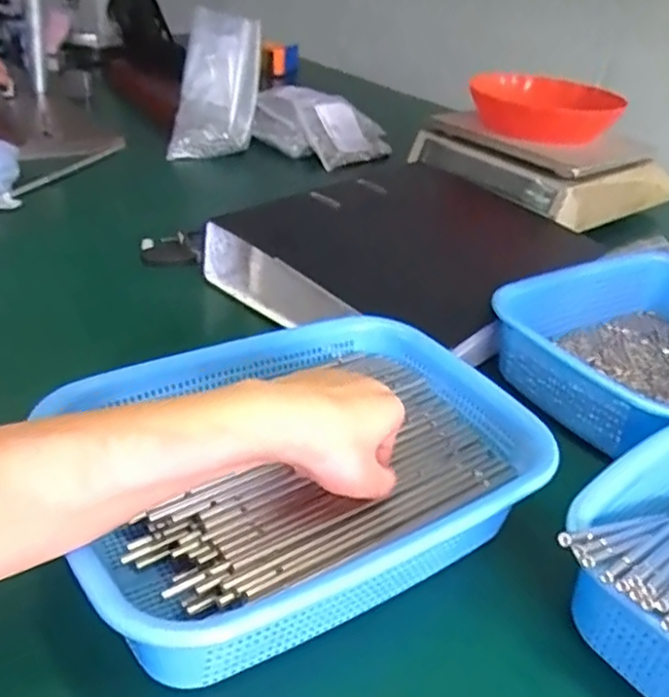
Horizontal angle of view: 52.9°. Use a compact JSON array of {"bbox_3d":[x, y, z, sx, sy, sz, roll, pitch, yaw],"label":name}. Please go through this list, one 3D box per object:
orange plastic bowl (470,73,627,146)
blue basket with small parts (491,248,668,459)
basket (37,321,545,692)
[{"bbox_3d":[0.294,-0.337,0.947,0.204,0.055,0.161,15,33,11],"label":"orange plastic bowl"},{"bbox_3d":[0.293,-0.002,0.604,0.269,0.072,0.210,-15,39,-31],"label":"blue basket with small parts"},{"bbox_3d":[-0.020,0.073,0.422,0.295,0.075,0.202,-15,39,-31],"label":"basket"}]

